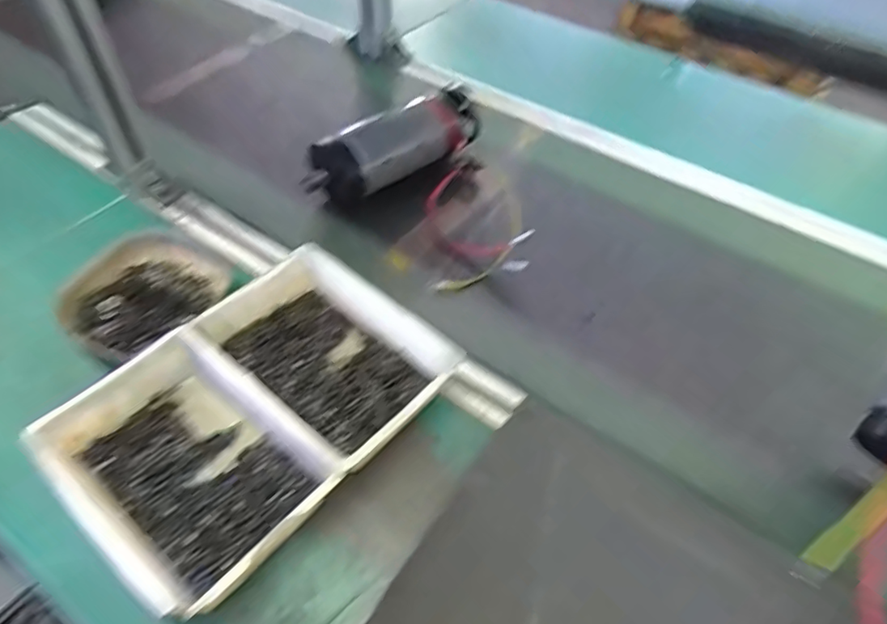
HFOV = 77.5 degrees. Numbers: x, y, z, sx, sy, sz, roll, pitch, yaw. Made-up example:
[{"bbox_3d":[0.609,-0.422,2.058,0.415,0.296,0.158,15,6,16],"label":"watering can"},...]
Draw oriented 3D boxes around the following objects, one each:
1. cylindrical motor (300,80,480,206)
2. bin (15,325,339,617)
[{"bbox_3d":[-0.052,-0.205,0.685,0.259,0.074,0.071,-32,59,-25],"label":"cylindrical motor"},{"bbox_3d":[-0.193,0.114,0.429,0.207,0.052,0.152,33,57,21],"label":"bin"}]

